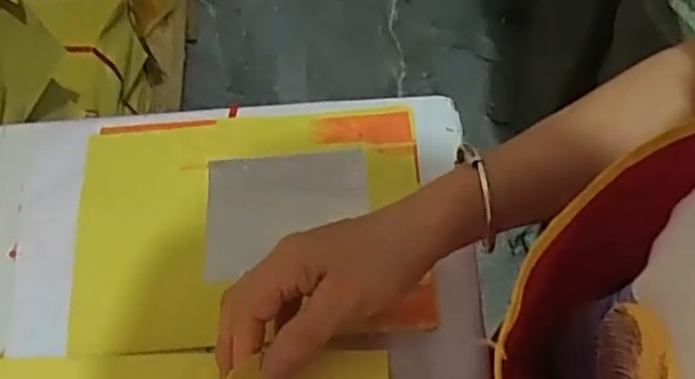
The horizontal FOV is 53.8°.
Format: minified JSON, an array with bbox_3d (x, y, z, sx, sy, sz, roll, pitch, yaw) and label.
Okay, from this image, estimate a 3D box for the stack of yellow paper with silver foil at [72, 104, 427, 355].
[{"bbox_3d":[-0.065,0.021,0.451,0.224,0.008,0.155,-5,65,1],"label":"stack of yellow paper with silver foil"}]

